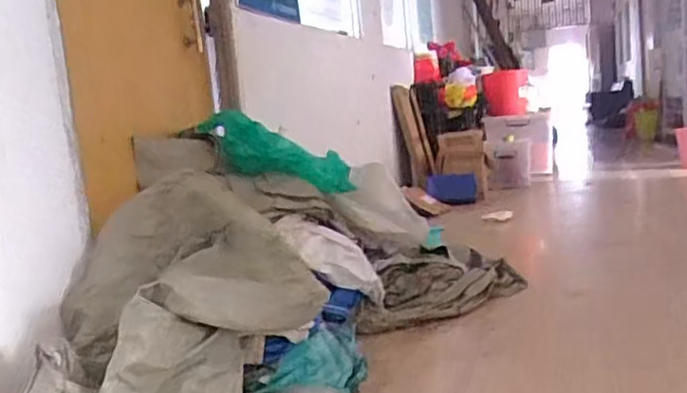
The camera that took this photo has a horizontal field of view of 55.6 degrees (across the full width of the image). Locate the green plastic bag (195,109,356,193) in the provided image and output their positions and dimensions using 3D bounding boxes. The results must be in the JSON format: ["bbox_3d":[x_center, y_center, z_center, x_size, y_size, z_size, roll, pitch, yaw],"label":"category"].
[{"bbox_3d":[-0.198,-0.117,1.928,0.467,0.156,0.147,22,2,-17],"label":"green plastic bag"}]

